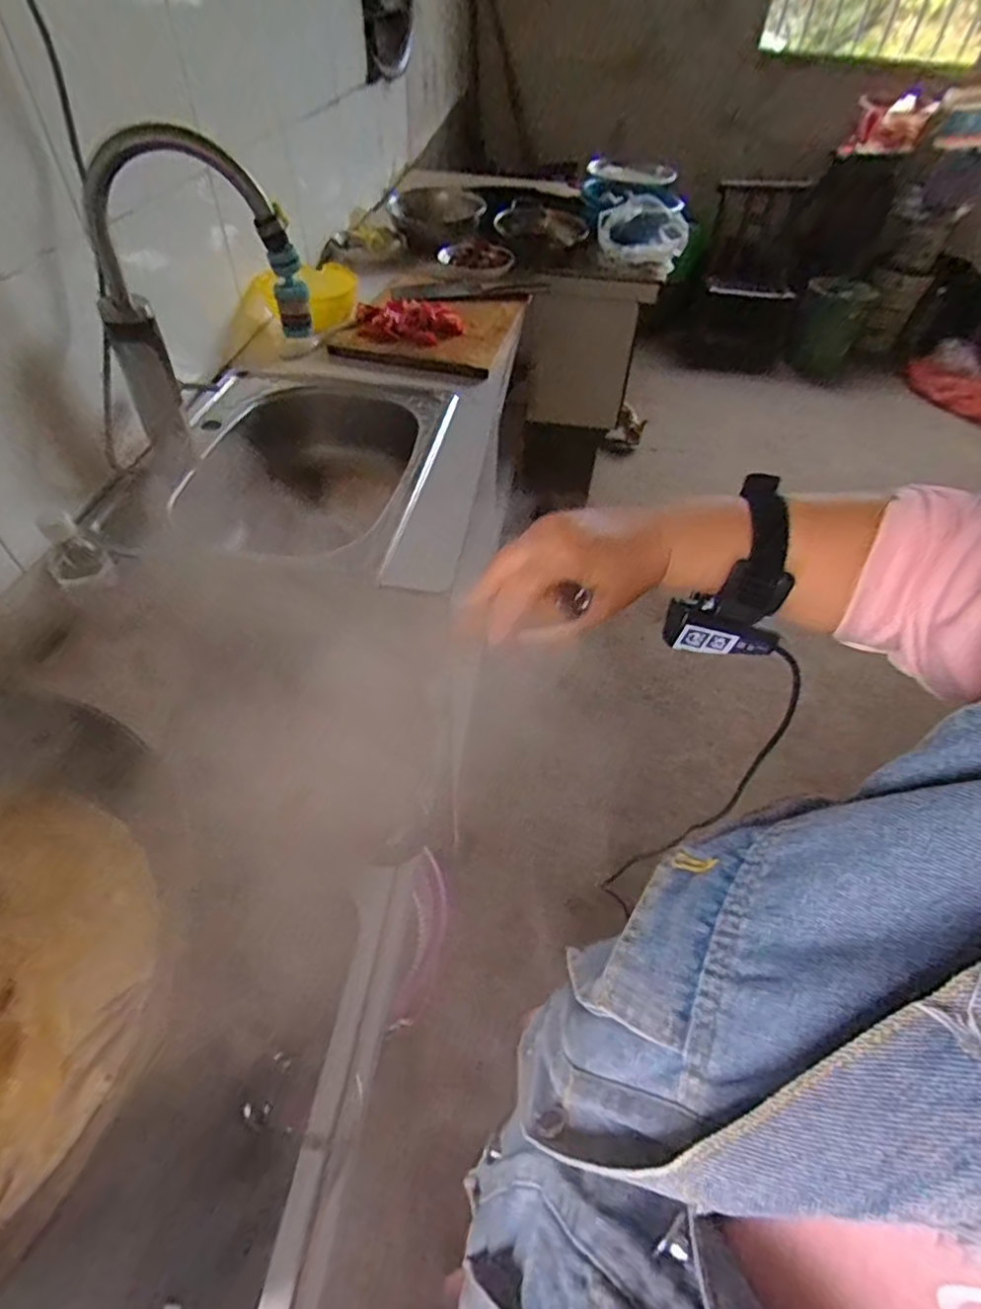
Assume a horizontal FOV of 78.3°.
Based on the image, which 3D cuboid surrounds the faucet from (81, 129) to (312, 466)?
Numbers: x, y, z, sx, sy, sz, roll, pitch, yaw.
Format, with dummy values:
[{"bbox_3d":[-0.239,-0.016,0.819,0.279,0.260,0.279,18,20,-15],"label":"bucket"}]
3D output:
[{"bbox_3d":[-0.337,-0.399,0.725,0.227,0.350,0.104,10,49,5],"label":"faucet"}]

